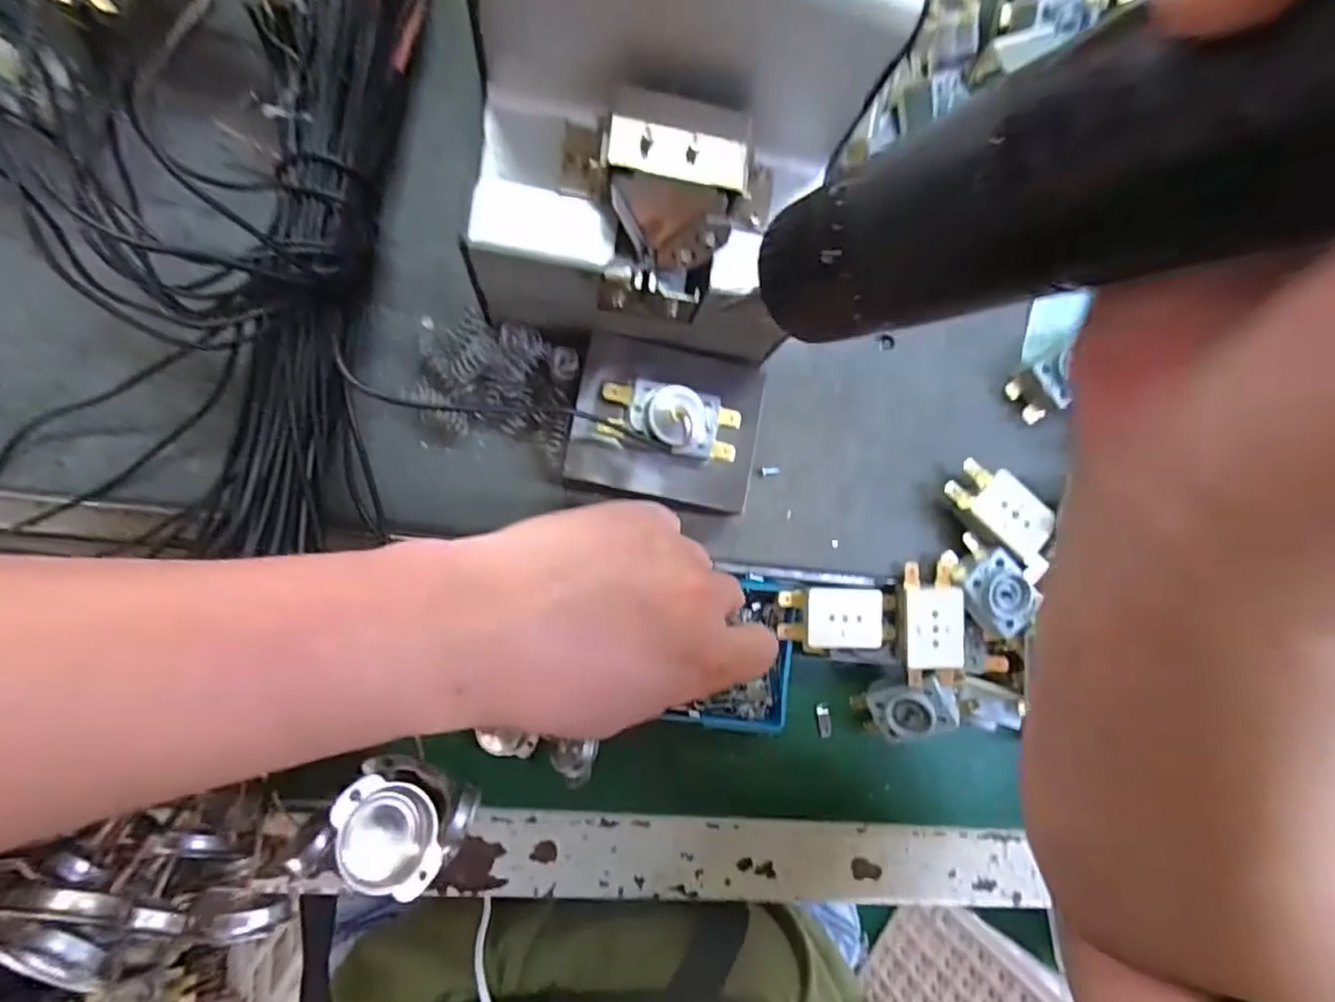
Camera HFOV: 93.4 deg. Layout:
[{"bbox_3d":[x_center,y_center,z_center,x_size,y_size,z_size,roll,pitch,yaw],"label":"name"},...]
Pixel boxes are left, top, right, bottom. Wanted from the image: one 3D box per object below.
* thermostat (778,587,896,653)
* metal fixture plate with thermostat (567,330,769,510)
[{"bbox_3d":[0.084,0.056,0.303,0.058,0.014,0.029,1,86,-9],"label":"thermostat"},{"bbox_3d":[0.000,-0.033,0.277,0.080,0.040,0.068,10,88,-9],"label":"metal fixture plate with thermostat"}]

